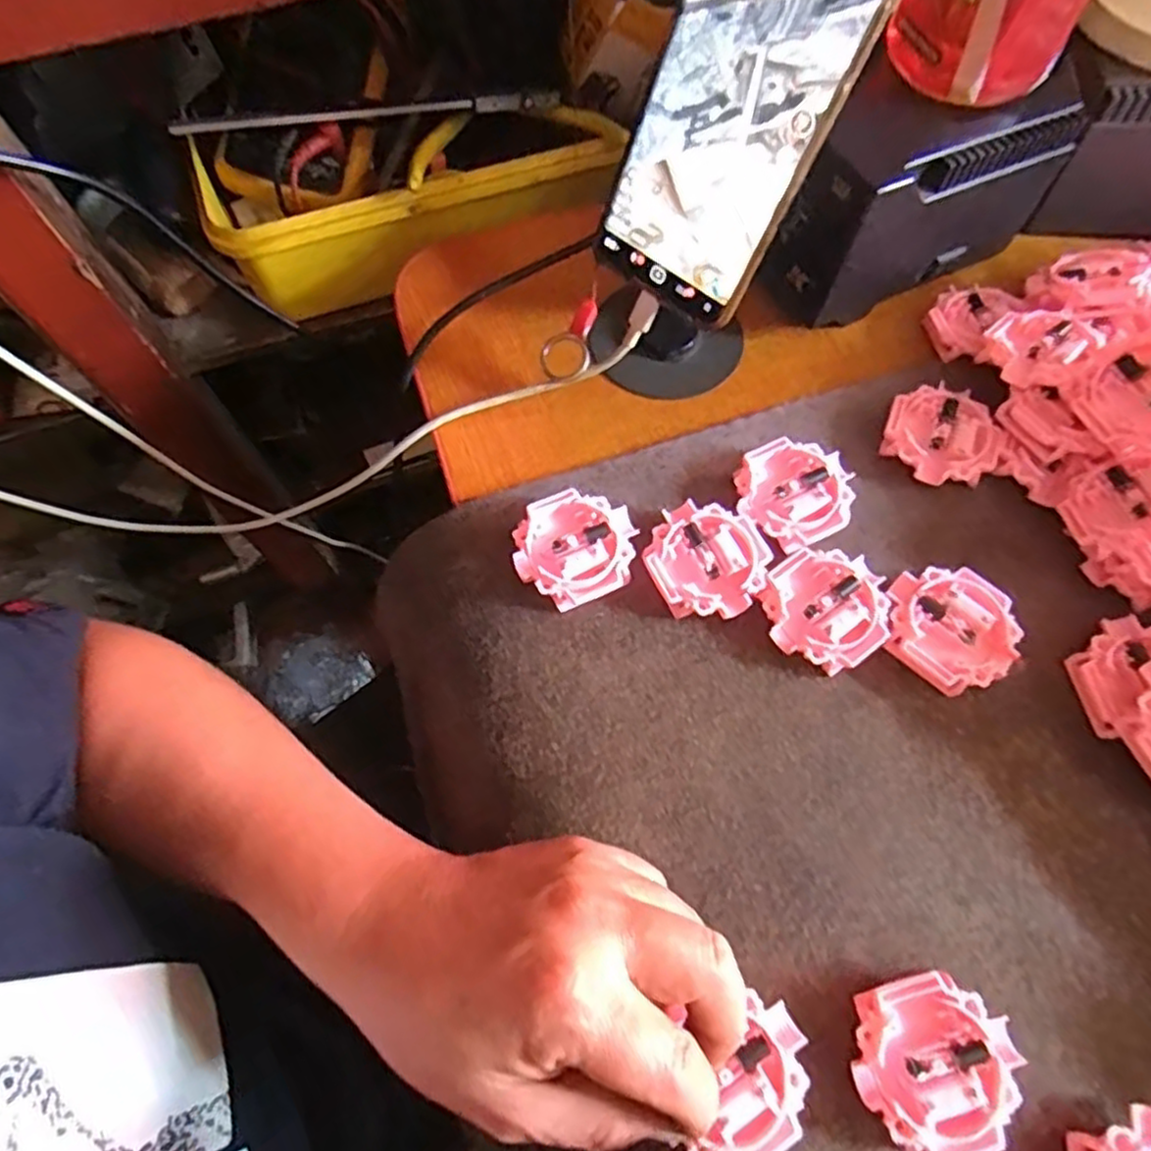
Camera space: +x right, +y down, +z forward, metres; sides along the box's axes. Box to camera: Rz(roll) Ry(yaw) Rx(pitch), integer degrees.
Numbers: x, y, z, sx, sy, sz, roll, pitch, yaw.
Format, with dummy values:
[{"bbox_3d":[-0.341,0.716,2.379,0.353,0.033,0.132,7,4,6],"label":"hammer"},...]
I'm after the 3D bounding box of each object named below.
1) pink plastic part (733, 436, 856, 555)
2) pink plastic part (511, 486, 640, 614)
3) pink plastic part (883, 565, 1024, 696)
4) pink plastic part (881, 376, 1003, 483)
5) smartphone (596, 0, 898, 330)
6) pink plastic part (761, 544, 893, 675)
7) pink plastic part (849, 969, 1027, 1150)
[{"bbox_3d":[0.102,-0.038,0.335,0.054,0.016,0.051,0,67,0],"label":"pink plastic part"},{"bbox_3d":[0.000,-0.013,0.322,0.055,0.016,0.051,-21,68,-9],"label":"pink plastic part"},{"bbox_3d":[0.161,0.023,0.308,0.055,0.013,0.052,40,73,16],"label":"pink plastic part"},{"bbox_3d":[0.179,-0.067,0.348,0.052,0.014,0.052,-36,71,-14],"label":"pink plastic part"},{"bbox_3d":[0.064,-0.185,0.274,0.072,0.163,0.008,41,44,16],"label":"smartphone"},{"bbox_3d":[0.109,0.015,0.311,0.053,0.016,0.052,0,67,0],"label":"pink plastic part"},{"bbox_3d":[0.123,0.168,0.245,0.054,0.014,0.052,0,67,0],"label":"pink plastic part"}]

